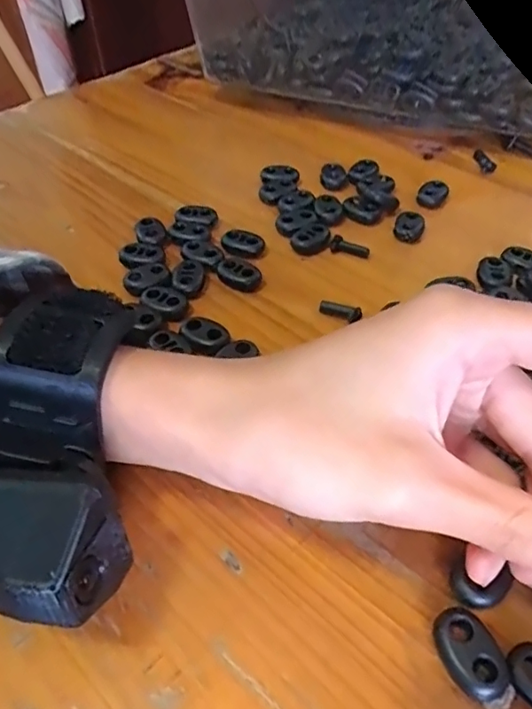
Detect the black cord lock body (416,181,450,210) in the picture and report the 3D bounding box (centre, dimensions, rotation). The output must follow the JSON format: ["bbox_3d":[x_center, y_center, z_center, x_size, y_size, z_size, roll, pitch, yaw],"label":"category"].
[{"bbox_3d":[0.093,-0.090,0.306,0.016,0.007,0.016,13,50,13],"label":"black cord lock body"}]

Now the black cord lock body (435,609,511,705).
[{"bbox_3d":[0.055,0.081,0.147,0.015,0.008,0.022,-16,49,-14],"label":"black cord lock body"}]

